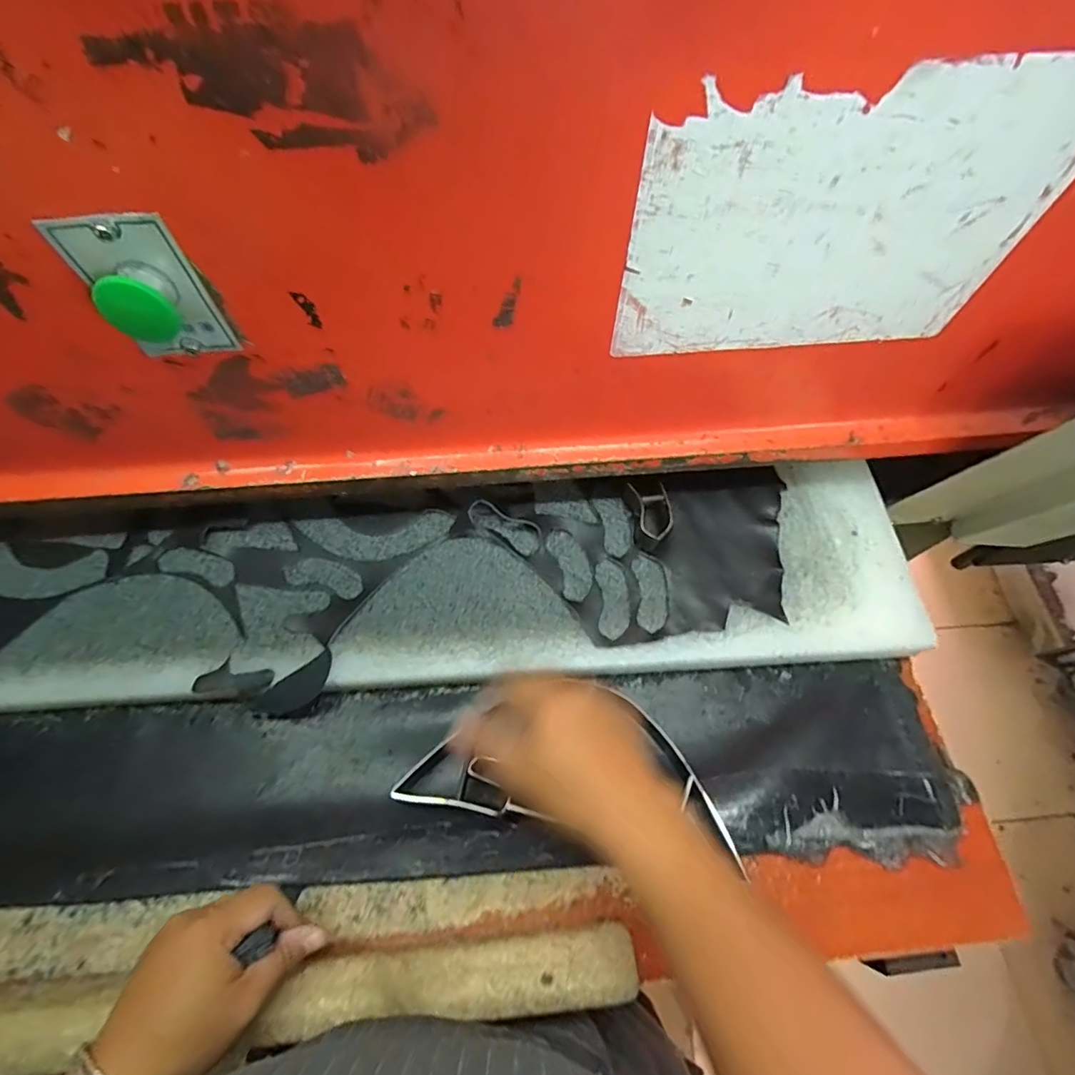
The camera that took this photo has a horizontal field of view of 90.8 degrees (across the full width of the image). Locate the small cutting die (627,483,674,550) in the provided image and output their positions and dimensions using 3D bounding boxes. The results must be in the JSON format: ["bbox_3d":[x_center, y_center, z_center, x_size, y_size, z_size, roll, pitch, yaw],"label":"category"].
[{"bbox_3d":[0.111,-0.021,0.504,0.036,0.029,0.057,-10,64,-3],"label":"small cutting die"}]

